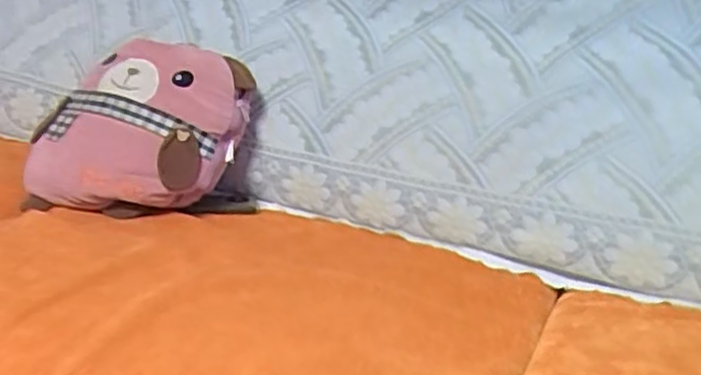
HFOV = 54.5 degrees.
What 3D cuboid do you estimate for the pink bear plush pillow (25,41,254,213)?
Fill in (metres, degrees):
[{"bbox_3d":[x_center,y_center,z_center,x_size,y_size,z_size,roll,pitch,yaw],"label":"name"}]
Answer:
[{"bbox_3d":[-0.318,-0.087,1.032,0.332,0.209,0.241,-3,23,-20],"label":"pink bear plush pillow"}]

